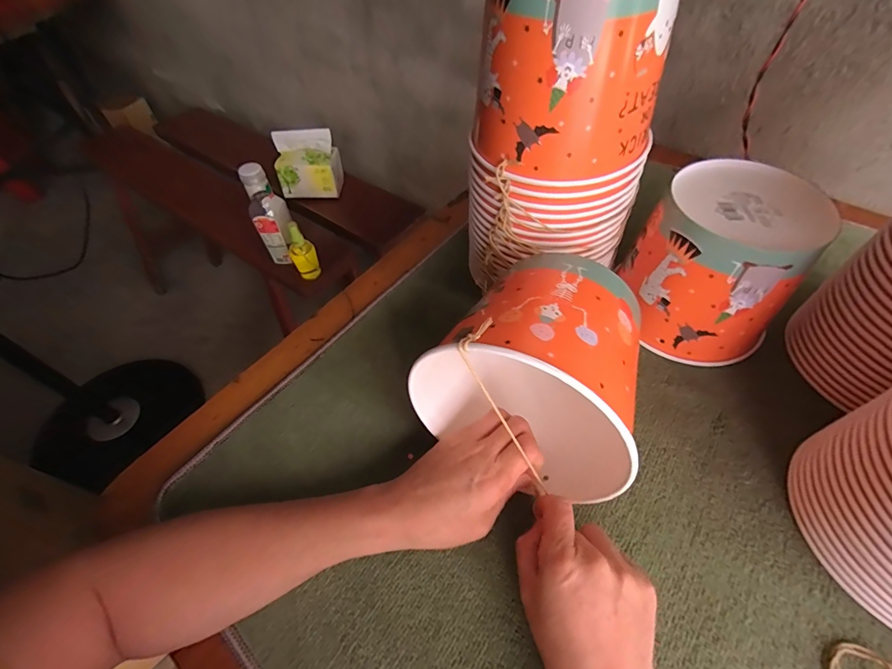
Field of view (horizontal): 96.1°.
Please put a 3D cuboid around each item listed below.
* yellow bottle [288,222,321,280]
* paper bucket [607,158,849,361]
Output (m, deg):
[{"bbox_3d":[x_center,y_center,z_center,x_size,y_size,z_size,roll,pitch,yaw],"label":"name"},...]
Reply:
[{"bbox_3d":[-0.276,-0.161,0.766,0.044,0.122,0.029,-26,55,-16],"label":"yellow bottle"},{"bbox_3d":[0.261,-0.065,0.392,0.140,0.137,0.139,37,63,27],"label":"paper bucket"}]

